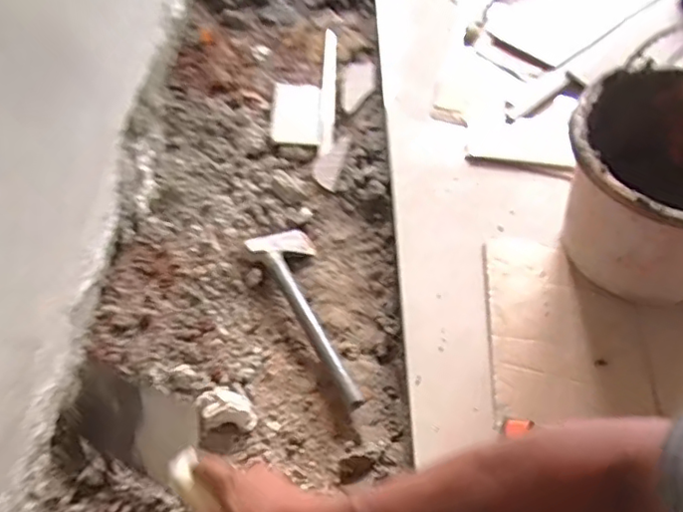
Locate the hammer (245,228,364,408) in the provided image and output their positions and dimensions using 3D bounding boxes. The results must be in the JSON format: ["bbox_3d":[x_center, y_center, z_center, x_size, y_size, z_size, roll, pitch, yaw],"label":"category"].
[{"bbox_3d":[-0.023,0.062,0.760,0.075,0.022,0.265,-25,55,-18],"label":"hammer"}]

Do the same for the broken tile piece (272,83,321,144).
[{"bbox_3d":[-0.071,-0.228,0.993,0.074,0.016,0.134,-1,51,0],"label":"broken tile piece"}]

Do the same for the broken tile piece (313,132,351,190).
[{"bbox_3d":[-0.017,-0.145,0.931,0.041,0.010,0.113,10,52,8],"label":"broken tile piece"}]

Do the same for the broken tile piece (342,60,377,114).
[{"bbox_3d":[0.030,-0.289,1.048,0.054,0.015,0.123,1,51,1],"label":"broken tile piece"}]

